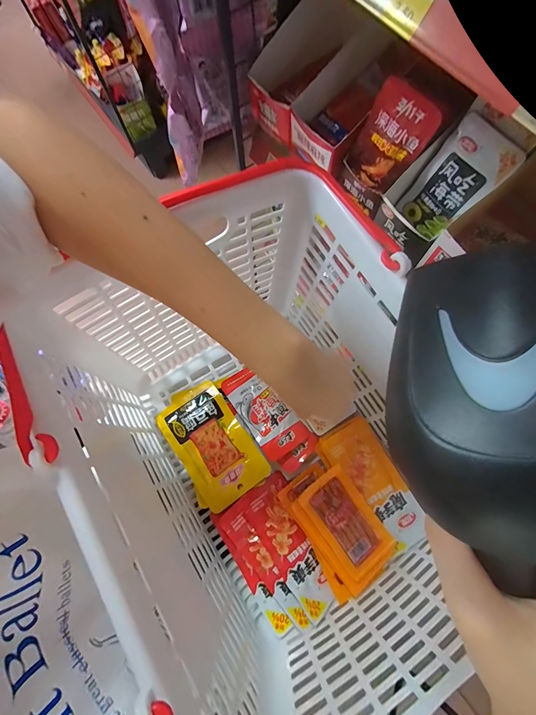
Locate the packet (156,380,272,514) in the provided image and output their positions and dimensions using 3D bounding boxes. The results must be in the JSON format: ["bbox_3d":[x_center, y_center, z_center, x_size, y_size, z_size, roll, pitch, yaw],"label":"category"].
[{"bbox_3d":[-0.072,0.111,0.420,0.086,0.014,0.149,-35,76,-8],"label":"packet"}]

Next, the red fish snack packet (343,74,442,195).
[{"bbox_3d":[0.128,-0.229,0.347,0.066,0.092,0.008,45,57,6],"label":"red fish snack packet"}]

